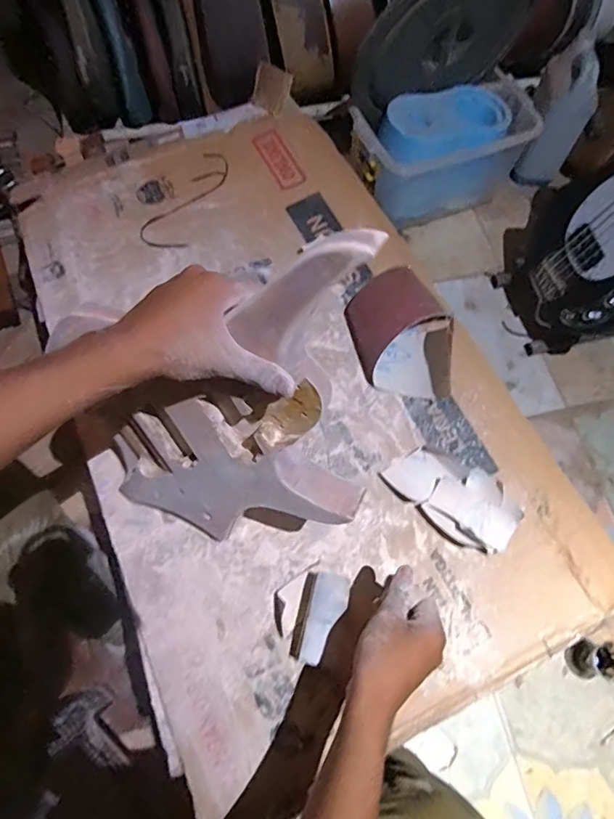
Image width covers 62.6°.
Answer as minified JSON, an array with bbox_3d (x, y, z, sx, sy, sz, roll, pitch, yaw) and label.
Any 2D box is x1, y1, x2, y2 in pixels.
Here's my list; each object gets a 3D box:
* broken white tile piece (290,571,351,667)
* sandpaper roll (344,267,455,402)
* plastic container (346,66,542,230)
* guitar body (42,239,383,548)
[{"bbox_3d":[0.015,0.228,0.557,0.048,0.041,0.092,15,68,4],"label":"broken white tile piece"},{"bbox_3d":[0.126,-0.102,0.666,0.118,0.085,0.174,-8,68,-6],"label":"sandpaper roll"},{"bbox_3d":[0.337,-0.638,1.270,0.440,0.216,0.206,-22,70,-11],"label":"plastic container"},{"bbox_3d":[-0.070,0.010,0.463,0.354,0.258,0.032,-5,35,31],"label":"guitar body"}]

